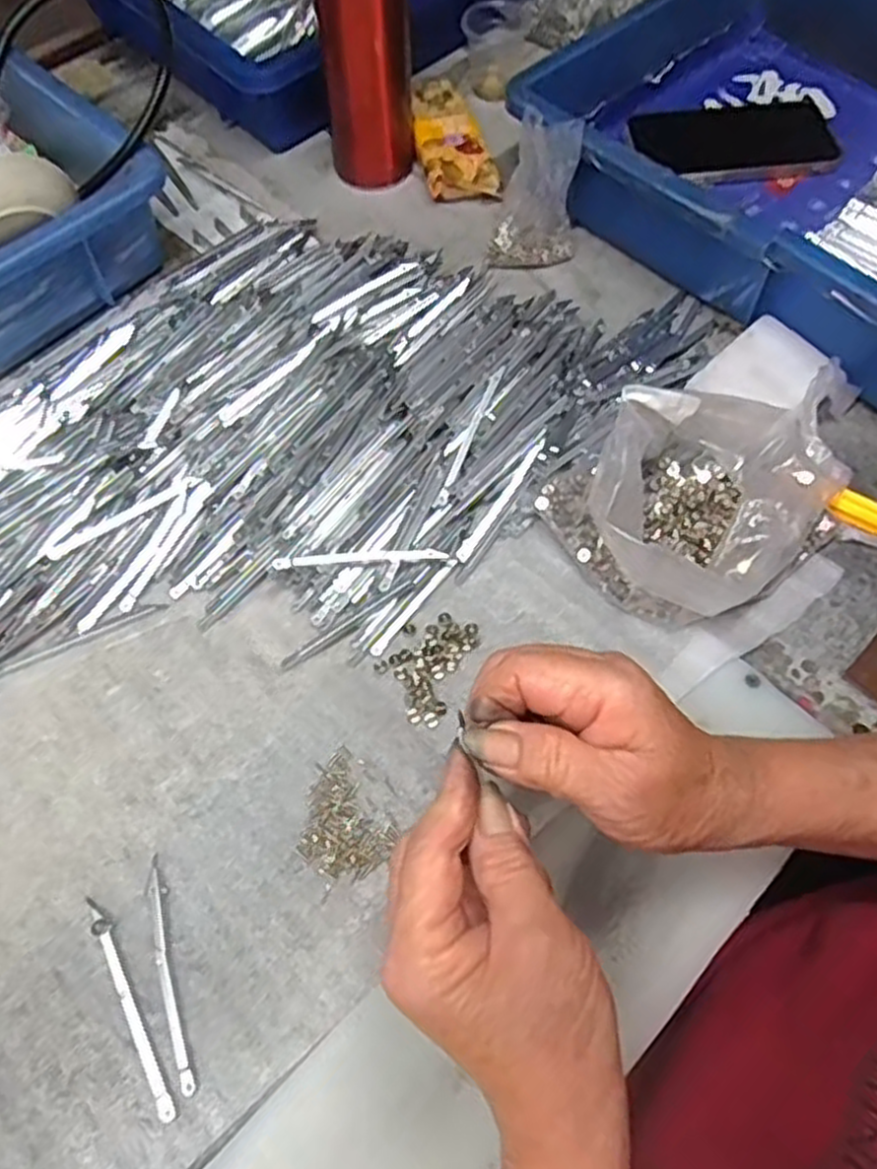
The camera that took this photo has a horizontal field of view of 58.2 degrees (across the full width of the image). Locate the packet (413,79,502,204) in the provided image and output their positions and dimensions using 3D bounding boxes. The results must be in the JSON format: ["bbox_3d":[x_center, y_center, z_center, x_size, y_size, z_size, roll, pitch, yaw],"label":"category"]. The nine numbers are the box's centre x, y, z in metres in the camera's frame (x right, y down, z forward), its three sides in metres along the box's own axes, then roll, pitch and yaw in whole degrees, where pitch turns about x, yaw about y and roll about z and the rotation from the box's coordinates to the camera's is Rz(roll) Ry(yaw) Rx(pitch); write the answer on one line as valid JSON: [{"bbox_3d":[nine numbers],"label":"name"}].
[{"bbox_3d":[0.011,-0.327,0.587,0.056,0.038,0.104,-5,61,-3],"label":"packet"}]

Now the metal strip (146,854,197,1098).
[{"bbox_3d":[-0.116,0.165,0.338,0.008,0.004,0.095,-17,64,-8],"label":"metal strip"}]

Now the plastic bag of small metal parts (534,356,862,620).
[{"bbox_3d":[0.141,-0.050,0.412,0.140,0.069,0.110,-29,65,-15],"label":"plastic bag of small metal parts"}]

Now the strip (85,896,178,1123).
[{"bbox_3d":[-0.131,0.176,0.332,0.008,0.004,0.095,-27,66,-13],"label":"strip"}]

